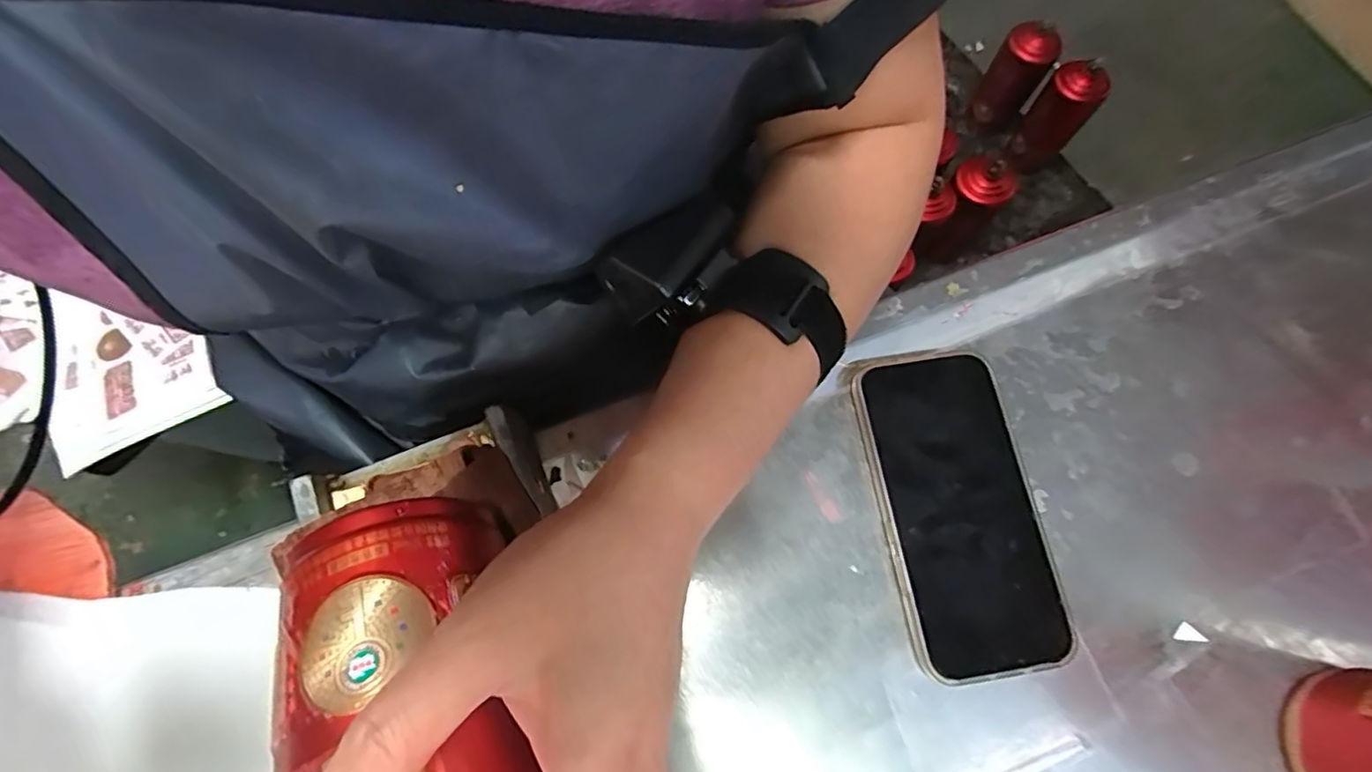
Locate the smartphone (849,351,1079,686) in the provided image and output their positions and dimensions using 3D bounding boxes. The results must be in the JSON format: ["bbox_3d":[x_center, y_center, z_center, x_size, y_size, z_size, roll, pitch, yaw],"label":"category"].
[{"bbox_3d":[0.138,0.061,0.298,0.077,0.017,0.156,-9,70,-3],"label":"smartphone"}]

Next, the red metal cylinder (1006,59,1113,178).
[{"bbox_3d":[0.568,-0.411,0.908,0.081,0.171,0.068,37,74,13],"label":"red metal cylinder"}]

